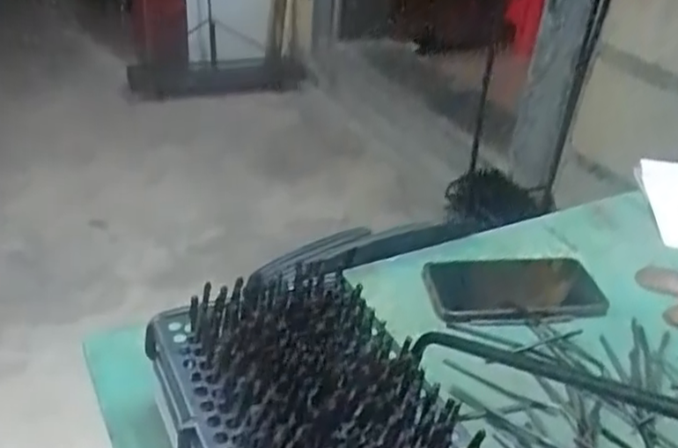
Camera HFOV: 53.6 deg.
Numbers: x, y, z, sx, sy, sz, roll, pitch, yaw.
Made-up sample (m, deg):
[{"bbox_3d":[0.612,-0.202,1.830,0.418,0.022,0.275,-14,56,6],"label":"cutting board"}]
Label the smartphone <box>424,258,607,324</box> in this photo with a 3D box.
[{"bbox_3d":[0.168,0.060,0.633,0.169,0.011,0.089,-5,35,-14],"label":"smartphone"}]

